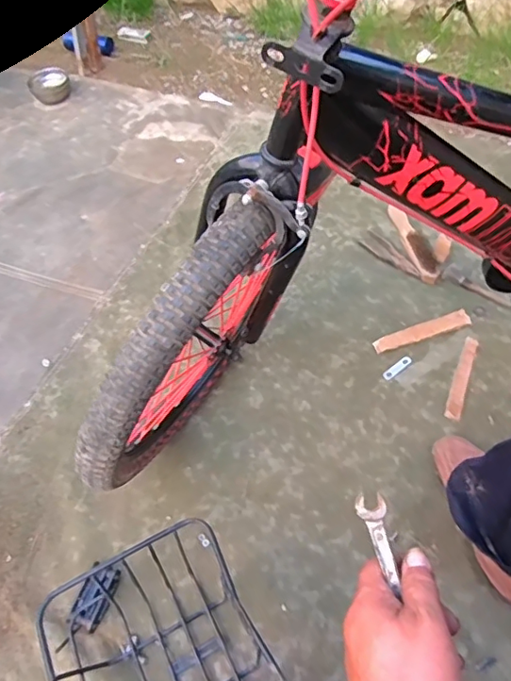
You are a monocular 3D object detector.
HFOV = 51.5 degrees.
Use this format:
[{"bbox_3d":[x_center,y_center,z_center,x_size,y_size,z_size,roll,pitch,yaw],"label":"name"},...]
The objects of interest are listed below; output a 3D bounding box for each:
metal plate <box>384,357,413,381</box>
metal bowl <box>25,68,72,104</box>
[{"bbox_3d":[0.267,0.052,0.994,0.064,0.004,0.019,-33,68,-11],"label":"metal plate"},{"bbox_3d":[-0.636,-0.785,1.639,0.123,0.056,0.128,-1,53,1],"label":"metal bowl"}]

